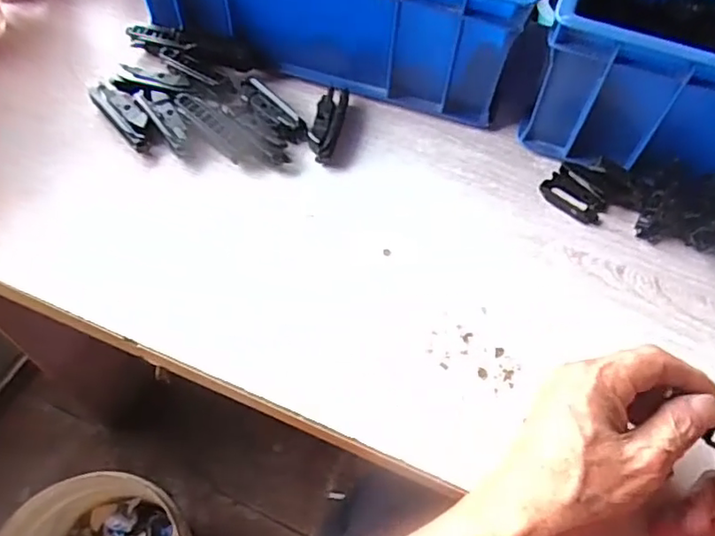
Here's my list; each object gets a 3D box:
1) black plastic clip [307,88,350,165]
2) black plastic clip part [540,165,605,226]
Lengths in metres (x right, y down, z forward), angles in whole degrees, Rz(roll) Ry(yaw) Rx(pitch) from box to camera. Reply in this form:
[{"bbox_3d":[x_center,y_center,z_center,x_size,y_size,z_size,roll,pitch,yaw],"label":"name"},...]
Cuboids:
[{"bbox_3d":[-0.025,-0.122,0.487,0.022,0.019,0.078,11,59,4],"label":"black plastic clip"},{"bbox_3d":[0.172,-0.056,0.464,0.032,0.010,0.051,-40,68,-23],"label":"black plastic clip part"}]

